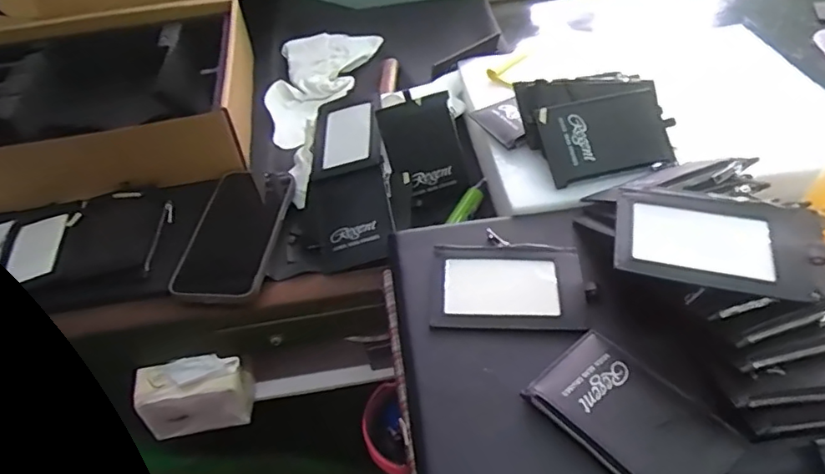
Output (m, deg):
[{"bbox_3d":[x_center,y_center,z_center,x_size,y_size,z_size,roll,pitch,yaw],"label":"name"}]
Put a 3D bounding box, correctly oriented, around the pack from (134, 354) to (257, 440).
[{"bbox_3d":[-0.209,0.149,0.549,0.097,0.073,0.048,-11,46,-5],"label":"pack"}]

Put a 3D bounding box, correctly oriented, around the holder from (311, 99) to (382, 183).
[{"bbox_3d":[-0.069,-0.104,0.586,0.079,0.013,0.096,-14,53,20],"label":"holder"}]

